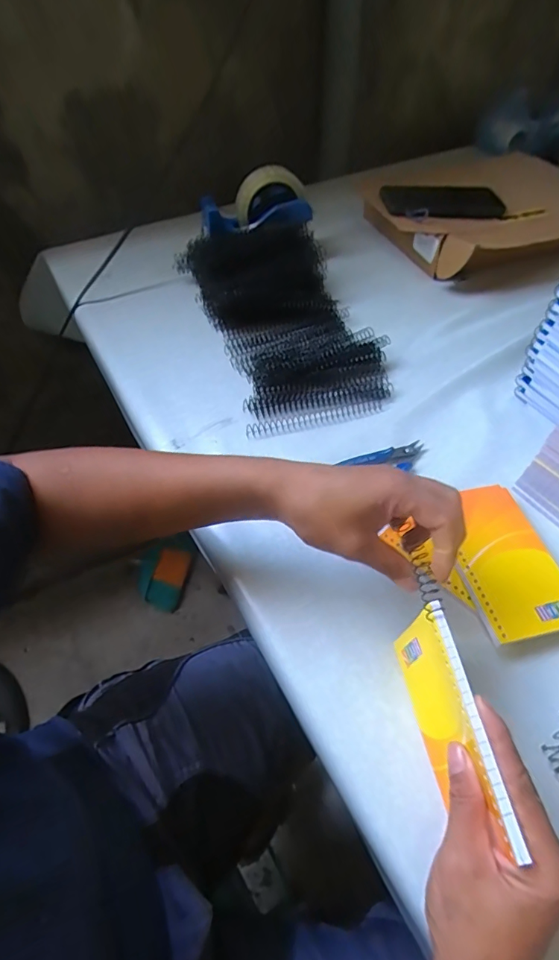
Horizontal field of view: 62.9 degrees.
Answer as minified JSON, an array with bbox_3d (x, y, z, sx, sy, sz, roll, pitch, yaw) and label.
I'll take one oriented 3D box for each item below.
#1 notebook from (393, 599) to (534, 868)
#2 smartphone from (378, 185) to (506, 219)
[{"bbox_3d":[0.105,0.149,0.283,0.015,0.076,0.126,-9,54,-7],"label":"notebook"},{"bbox_3d":[0.238,-0.410,0.671,0.177,0.009,0.085,-7,62,-10],"label":"smartphone"}]

